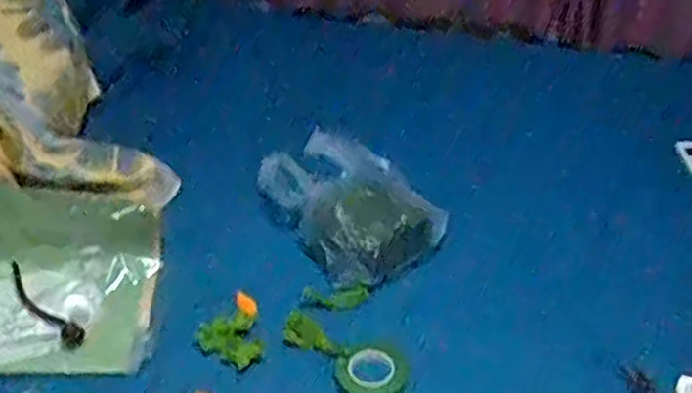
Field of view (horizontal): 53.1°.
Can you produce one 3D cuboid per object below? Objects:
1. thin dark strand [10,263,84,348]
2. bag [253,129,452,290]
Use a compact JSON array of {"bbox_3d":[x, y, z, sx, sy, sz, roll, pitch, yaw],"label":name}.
[{"bbox_3d":[-0.351,0.124,0.797,0.167,0.022,0.024,29,44,32],"label":"thin dark strand"},{"bbox_3d":[0.012,0.006,0.889,0.150,0.104,0.257,-22,42,-30],"label":"bag"}]

